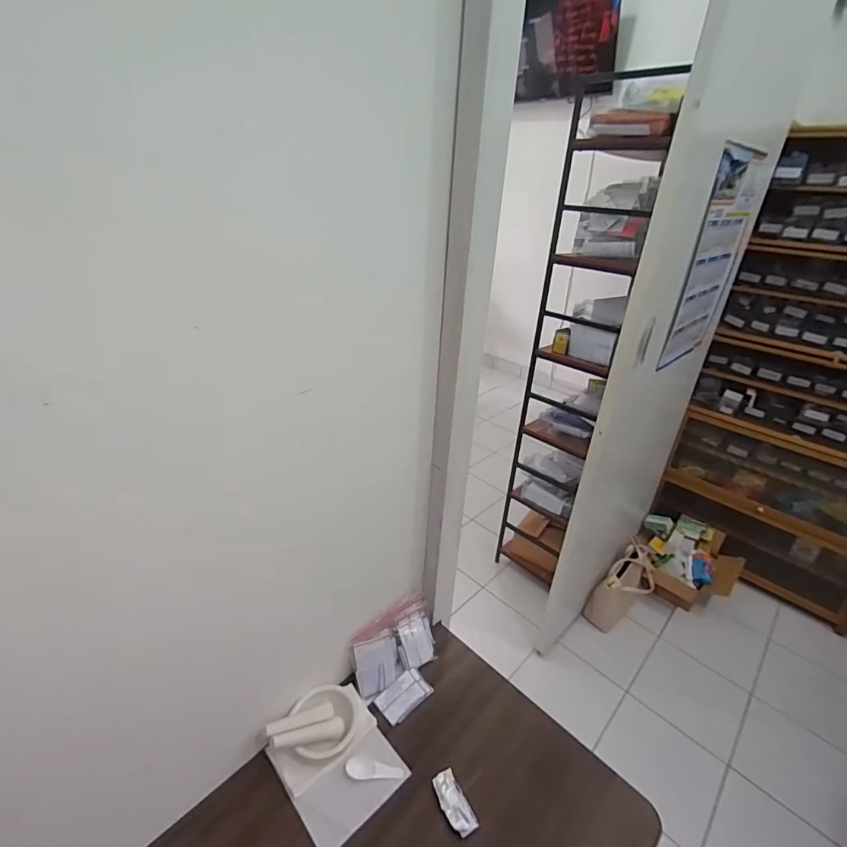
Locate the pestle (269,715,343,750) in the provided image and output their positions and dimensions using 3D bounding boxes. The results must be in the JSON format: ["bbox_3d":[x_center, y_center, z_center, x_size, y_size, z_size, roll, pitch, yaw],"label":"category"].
[{"bbox_3d":[-0.163,0.443,0.635,0.106,0.018,0.021,10,21,-33],"label":"pestle"}]

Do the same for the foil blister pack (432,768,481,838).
[{"bbox_3d":[0.042,0.517,0.609,0.034,0.004,0.075,-12,32,-26],"label":"foil blister pack"}]

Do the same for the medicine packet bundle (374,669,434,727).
[{"bbox_3d":[-0.031,0.446,0.732,0.052,0.016,0.089,27,36,37],"label":"medicine packet bundle"}]

